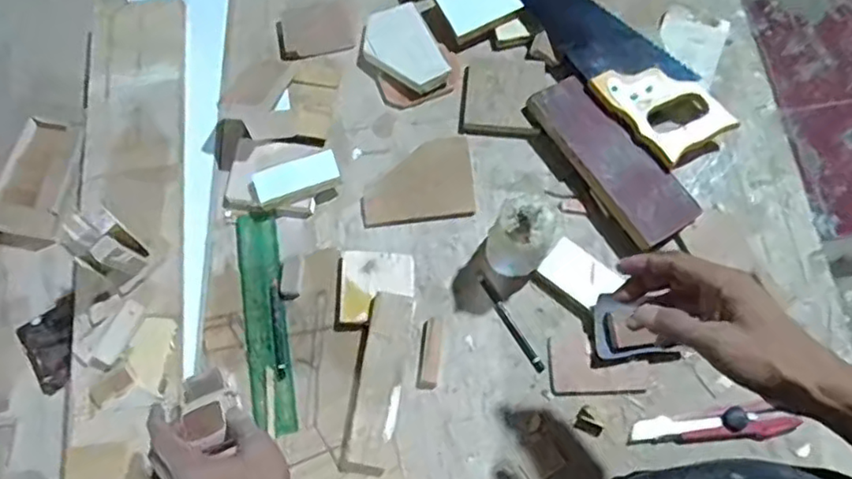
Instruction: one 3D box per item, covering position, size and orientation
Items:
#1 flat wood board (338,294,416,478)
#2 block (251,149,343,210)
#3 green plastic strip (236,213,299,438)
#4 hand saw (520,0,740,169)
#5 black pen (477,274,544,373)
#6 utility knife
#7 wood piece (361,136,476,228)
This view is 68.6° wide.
[{"bbox_3d":[-0.049,0.151,0.660,0.049,0.034,0.185,9,75,5],"label":"flat wood board"},{"bbox_3d":[-0.148,-0.070,0.726,0.096,0.023,0.043,-22,74,-4],"label":"block"},{"bbox_3d":[-0.179,0.088,0.699,0.049,0.007,0.249,-11,72,-1],"label":"green plastic strip"},{"bbox_3d":[0.177,-0.263,0.774,0.108,0.035,0.445,-43,77,-10],"label":"hand saw"},{"bbox_3d":[0.093,0.092,0.691,0.012,0.004,0.122,-30,75,-6],"label":"black pen"},{"bbox_3d":[0.296,0.194,0.646,0.164,0.022,0.031,-4,74,1],"label":"utility knife"},{"bbox_3d":[-0.012,-0.069,0.737,0.130,0.012,0.093,-7,74,0],"label":"wood piece"}]

